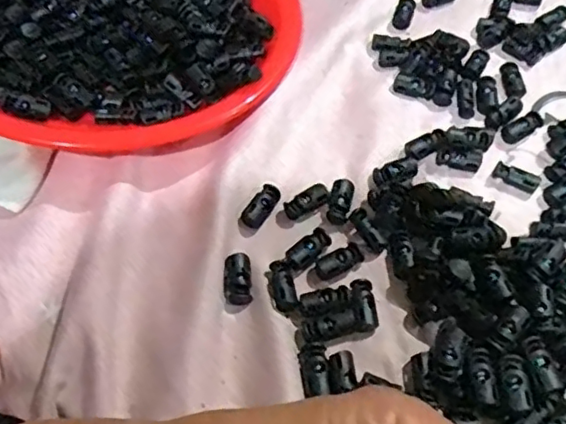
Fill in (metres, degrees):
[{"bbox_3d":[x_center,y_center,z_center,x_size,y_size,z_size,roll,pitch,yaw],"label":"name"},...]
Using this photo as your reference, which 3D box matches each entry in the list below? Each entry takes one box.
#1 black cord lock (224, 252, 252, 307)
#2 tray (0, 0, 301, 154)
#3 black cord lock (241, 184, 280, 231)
[{"bbox_3d":[-0.025,0.036,0.326,0.014,0.007,0.027,-4,58,-2],"label":"black cord lock"},{"bbox_3d":[-0.121,-0.149,0.429,0.251,0.053,0.270,0,58,0],"label":"tray"},{"bbox_3d":[-0.012,-0.004,0.352,0.012,0.006,0.028,31,63,18],"label":"black cord lock"}]

